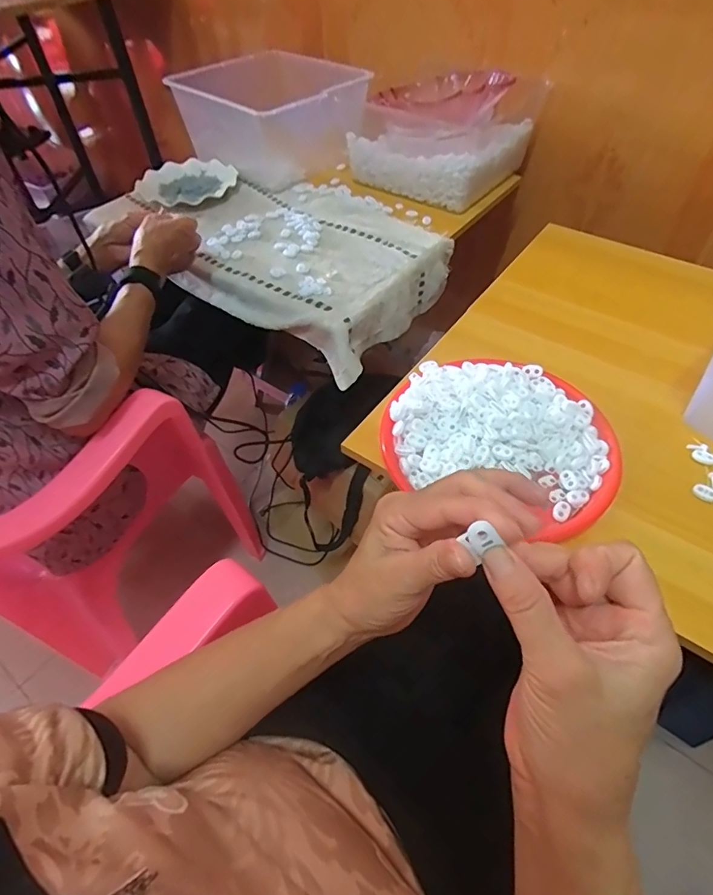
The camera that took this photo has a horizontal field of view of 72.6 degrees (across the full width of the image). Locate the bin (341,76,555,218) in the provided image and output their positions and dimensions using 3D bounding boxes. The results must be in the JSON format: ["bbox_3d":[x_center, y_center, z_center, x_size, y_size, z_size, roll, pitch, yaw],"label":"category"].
[{"bbox_3d":[0.153,-0.608,0.929,0.294,0.150,0.262,31,59,24],"label":"bin"}]

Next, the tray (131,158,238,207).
[{"bbox_3d":[-0.330,-0.503,0.931,0.158,0.031,0.172,35,61,27],"label":"tray"}]

